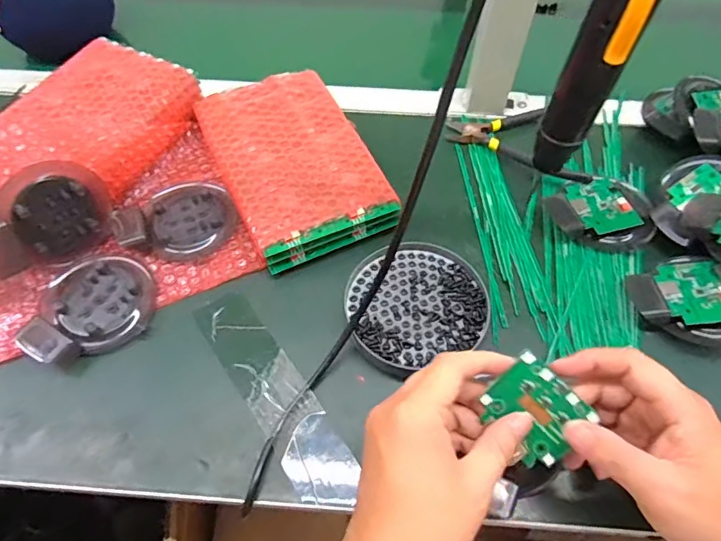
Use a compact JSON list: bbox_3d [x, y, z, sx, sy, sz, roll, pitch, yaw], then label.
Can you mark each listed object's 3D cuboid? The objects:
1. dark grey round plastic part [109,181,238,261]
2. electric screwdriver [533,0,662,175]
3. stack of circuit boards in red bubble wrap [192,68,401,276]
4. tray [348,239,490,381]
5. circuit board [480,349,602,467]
[{"bbox_3d":[-0.164,-0.045,0.445,0.099,0.018,0.080,-27,62,-17],"label":"dark grey round plastic part"},{"bbox_3d":[0.141,-0.134,0.280,0.035,0.211,0.032,22,60,13],"label":"electric screwdriver"},{"bbox_3d":[-0.065,-0.104,0.476,0.132,0.043,0.205,-21,60,-13],"label":"stack of circuit boards in red bubble wrap"},{"bbox_3d":[0.044,0.025,0.405,0.110,0.014,0.105,0,58,0],"label":"tray"},{"bbox_3d":[0.108,0.087,0.305,0.057,0.004,0.050,44,98,6],"label":"circuit board"}]

